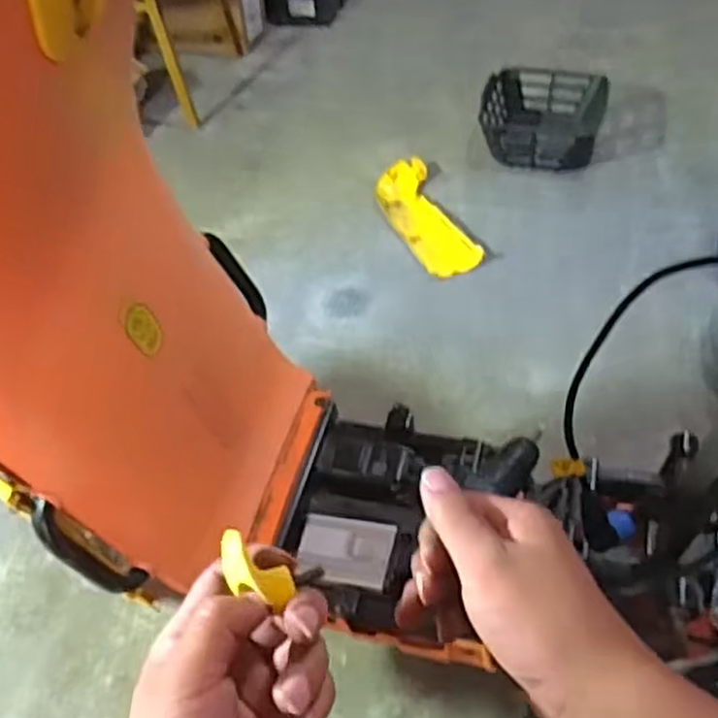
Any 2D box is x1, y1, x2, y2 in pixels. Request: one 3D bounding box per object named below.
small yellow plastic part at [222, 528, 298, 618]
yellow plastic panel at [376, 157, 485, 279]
[{"bbox_3d":[-0.047,0.096,0.343,0.040,0.015,0.018,32,53,13],"label":"small yellow plastic part"},{"bbox_3d":[0.134,-0.300,1.605,0.128,0.029,0.414,-13,44,-9],"label":"yellow plastic panel"}]

